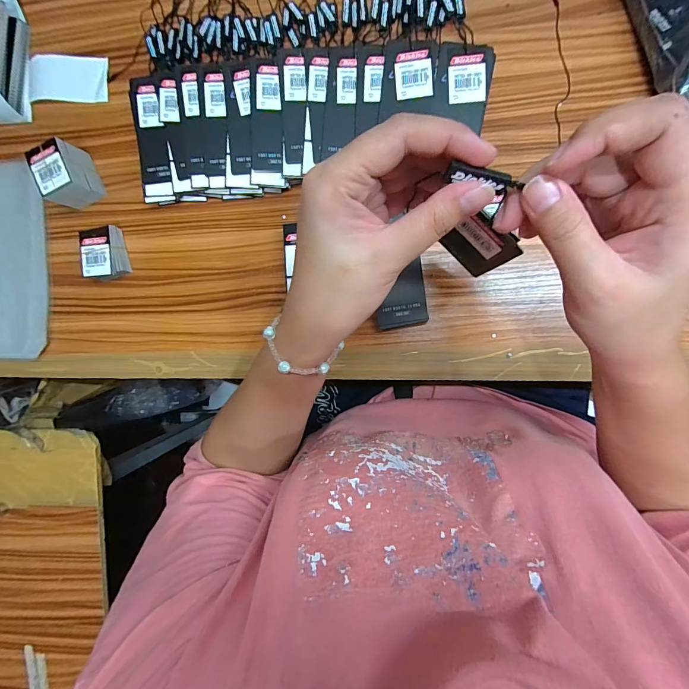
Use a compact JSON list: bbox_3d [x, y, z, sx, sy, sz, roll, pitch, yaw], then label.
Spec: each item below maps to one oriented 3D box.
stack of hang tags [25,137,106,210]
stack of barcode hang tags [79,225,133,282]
[{"bbox_3d":[-0.297,-0.180,0.396,0.038,0.052,0.055,-24,88,9],"label":"stack of hang tags"},{"bbox_3d":[-0.267,-0.102,0.407,0.042,0.026,0.054,-11,90,9],"label":"stack of barcode hang tags"}]

